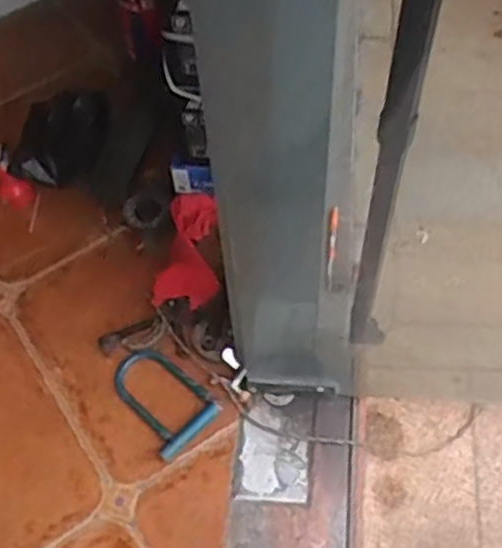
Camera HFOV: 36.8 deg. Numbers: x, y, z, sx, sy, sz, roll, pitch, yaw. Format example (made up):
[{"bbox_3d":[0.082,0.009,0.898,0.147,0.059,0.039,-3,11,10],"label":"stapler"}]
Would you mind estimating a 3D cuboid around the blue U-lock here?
[{"bbox_3d":[-0.163,0.222,1.358,0.195,0.021,0.133,39,68,24],"label":"blue U-lock"}]

